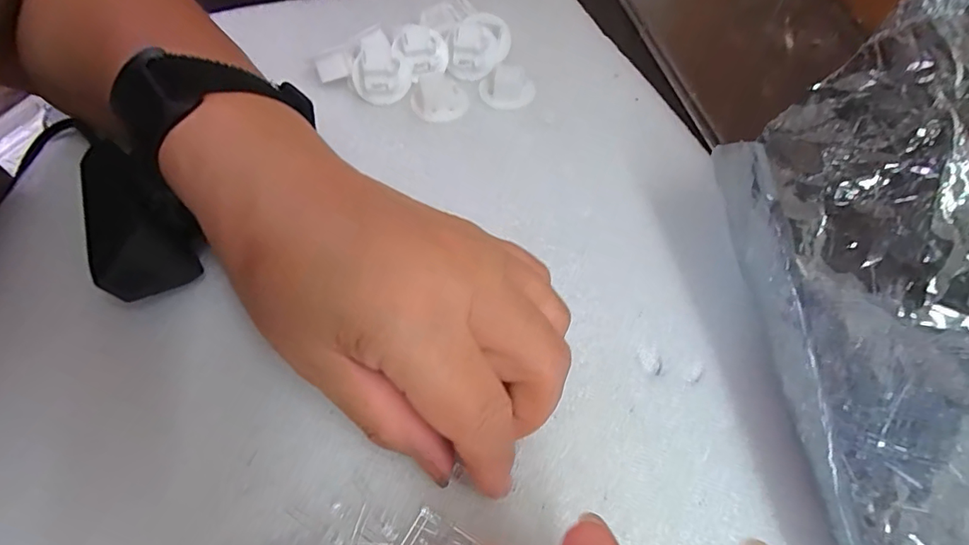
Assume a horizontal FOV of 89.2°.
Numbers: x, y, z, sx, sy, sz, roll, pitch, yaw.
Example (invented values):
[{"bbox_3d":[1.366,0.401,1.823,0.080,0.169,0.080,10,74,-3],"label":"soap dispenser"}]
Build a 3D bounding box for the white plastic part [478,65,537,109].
[{"bbox_3d":[0.013,-0.108,0.287,0.031,0.013,0.027,-6,57,-6],"label":"white plastic part"}]

